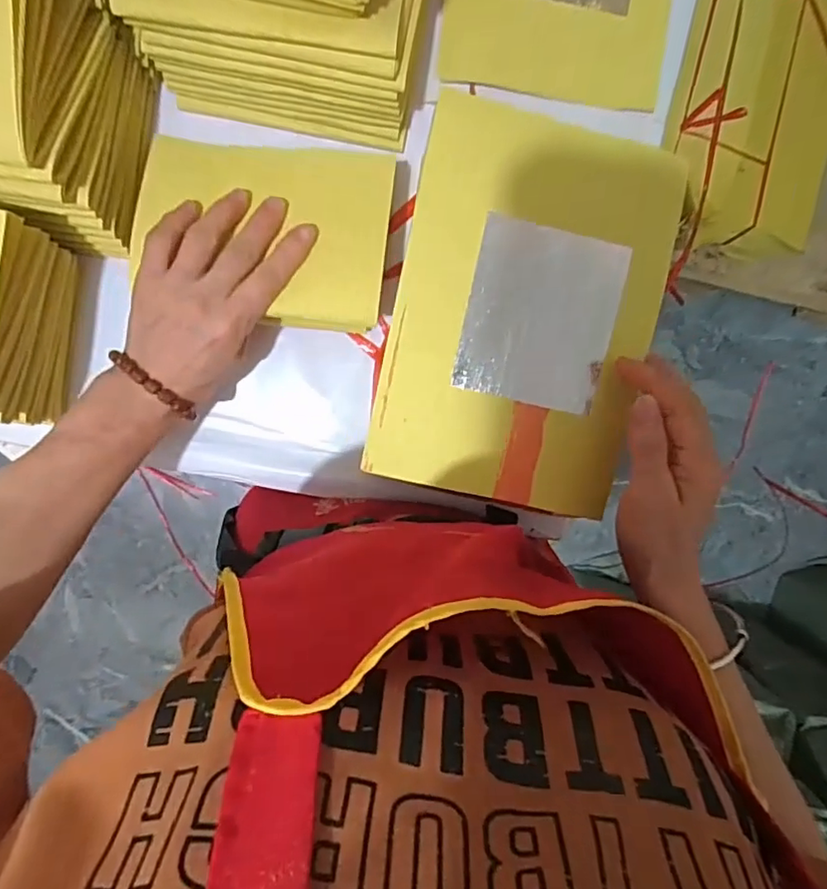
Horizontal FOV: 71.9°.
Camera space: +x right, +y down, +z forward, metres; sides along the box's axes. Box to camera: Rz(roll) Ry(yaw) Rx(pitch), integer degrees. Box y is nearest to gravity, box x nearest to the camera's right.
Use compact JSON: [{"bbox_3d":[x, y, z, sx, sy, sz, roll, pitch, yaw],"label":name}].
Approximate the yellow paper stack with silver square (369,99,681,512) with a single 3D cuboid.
[{"bbox_3d":[0.067,-0.075,0.340,0.153,0.019,0.218,12,96,-5],"label":"yellow paper stack with silver square"}]

